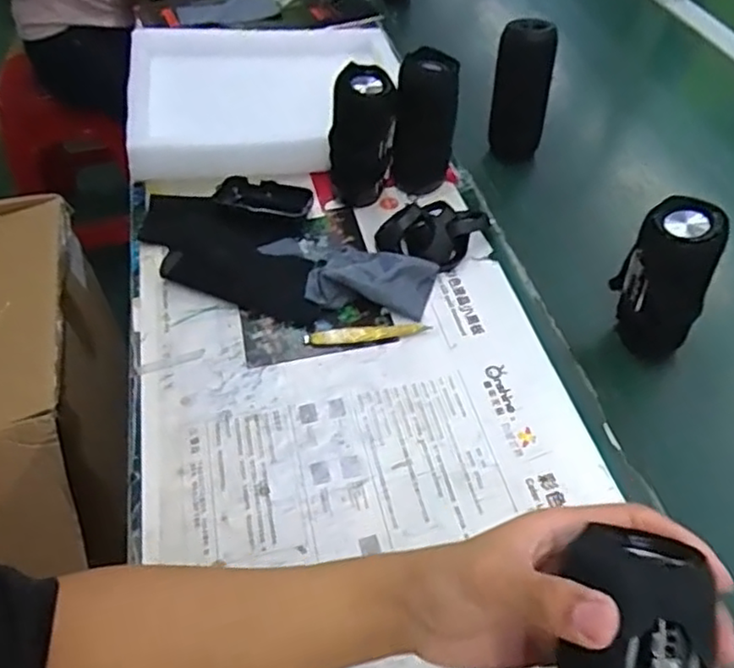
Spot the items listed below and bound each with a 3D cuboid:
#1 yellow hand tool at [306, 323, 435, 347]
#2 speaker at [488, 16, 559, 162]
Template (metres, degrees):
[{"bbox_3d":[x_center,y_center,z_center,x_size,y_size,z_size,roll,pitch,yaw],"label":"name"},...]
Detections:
[{"bbox_3d":[0.001,-0.001,0.622,0.118,0.007,0.018,-6,49,-4],"label":"yellow hand tool"},{"bbox_3d":[0.189,-0.296,0.797,0.063,0.156,0.056,11,50,10],"label":"speaker"}]

